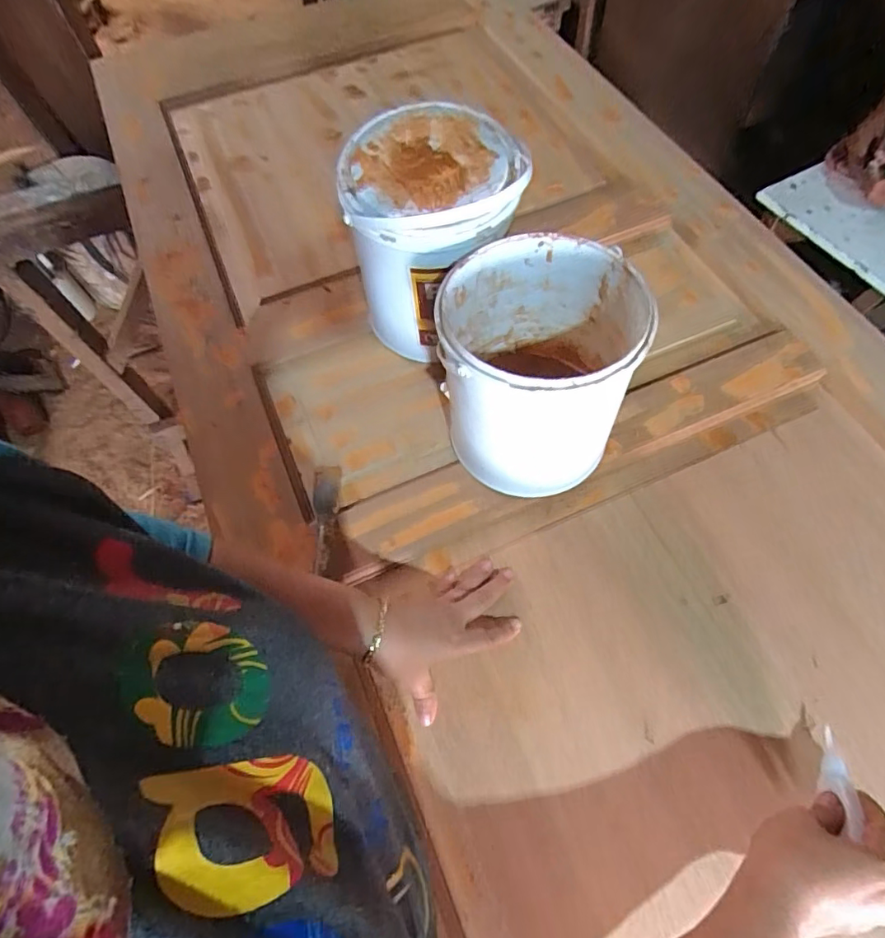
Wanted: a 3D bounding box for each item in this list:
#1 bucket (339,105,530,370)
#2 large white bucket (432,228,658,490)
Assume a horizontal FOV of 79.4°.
[{"bbox_3d":[-0.006,-0.242,0.588,0.176,0.217,0.174,9,63,7],"label":"bucket"},{"bbox_3d":[0.089,-0.095,0.529,0.169,0.194,0.179,-1,63,2],"label":"large white bucket"}]

